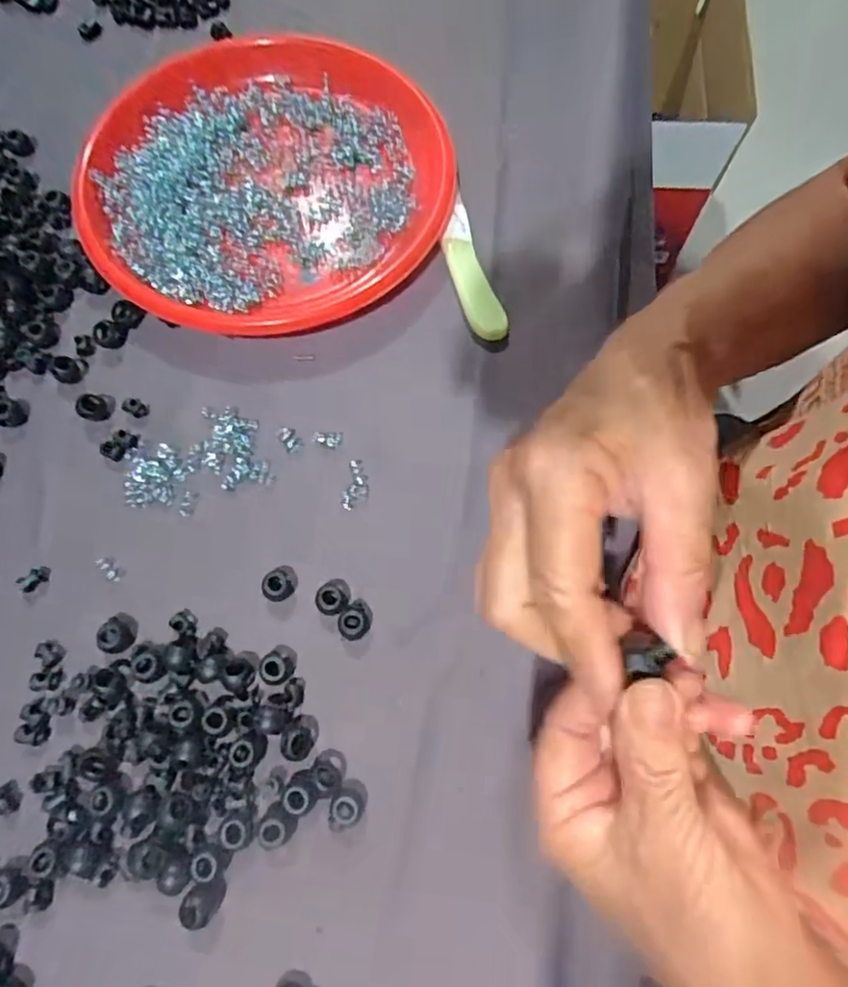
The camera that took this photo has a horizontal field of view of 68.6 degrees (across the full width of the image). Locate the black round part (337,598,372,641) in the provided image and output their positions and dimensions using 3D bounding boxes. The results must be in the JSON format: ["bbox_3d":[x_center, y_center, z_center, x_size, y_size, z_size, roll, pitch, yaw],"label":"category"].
[{"bbox_3d":[-0.034,0.064,0.313,0.016,0.012,0.019,31,73,9],"label":"black round part"}]

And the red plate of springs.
[{"bbox_3d":[-0.099,-0.201,0.394,0.221,0.022,0.212,0,71,-1],"label":"red plate of springs"}]

